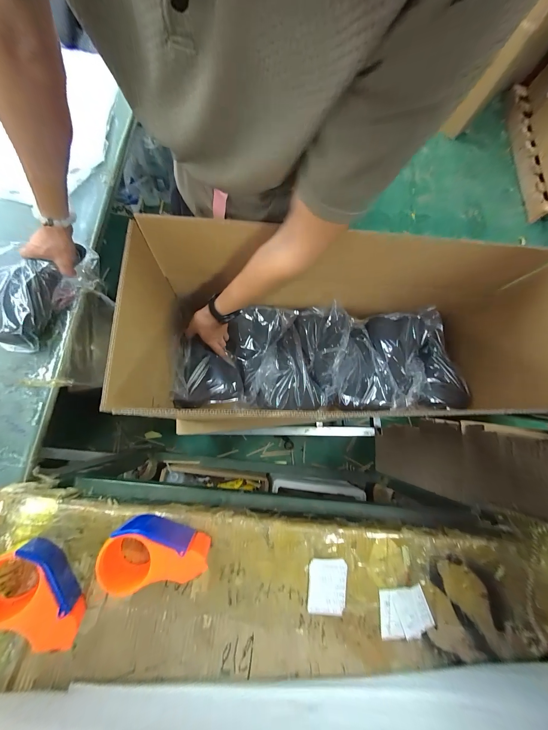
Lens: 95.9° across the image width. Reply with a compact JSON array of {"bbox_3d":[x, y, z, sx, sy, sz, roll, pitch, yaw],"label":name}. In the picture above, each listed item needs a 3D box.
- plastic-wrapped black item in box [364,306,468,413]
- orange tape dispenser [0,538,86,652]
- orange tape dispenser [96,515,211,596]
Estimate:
[{"bbox_3d":[0.395,-0.014,0.691,0.238,0.067,0.272,-3,78,-8],"label":"plastic-wrapped black item in box"},{"bbox_3d":[-0.344,0.332,0.357,0.090,0.089,0.147,-23,81,-11],"label":"orange tape dispenser"},{"bbox_3d":[-0.183,0.303,0.386,0.153,0.073,0.086,17,77,-3],"label":"orange tape dispenser"}]

